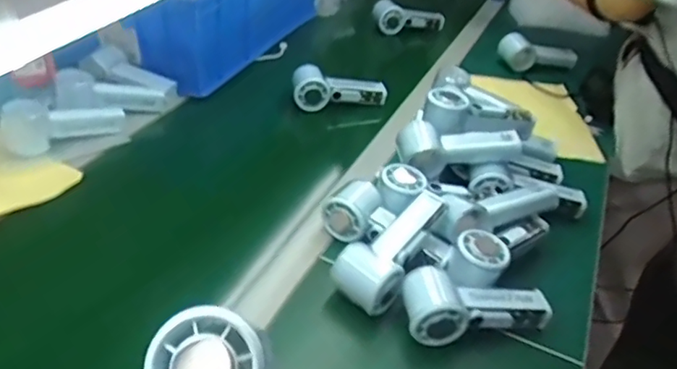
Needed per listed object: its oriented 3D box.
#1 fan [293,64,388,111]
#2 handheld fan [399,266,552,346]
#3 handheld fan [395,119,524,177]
[{"bbox_3d":[0.002,-0.153,0.940,0.154,0.056,0.056,5,37,-1],"label":"fan"},{"bbox_3d":[0.143,0.124,0.582,0.152,0.046,0.059,2,37,-5],"label":"handheld fan"},{"bbox_3d":[0.160,-0.047,0.753,0.167,0.059,0.047,5,37,-1],"label":"handheld fan"}]

